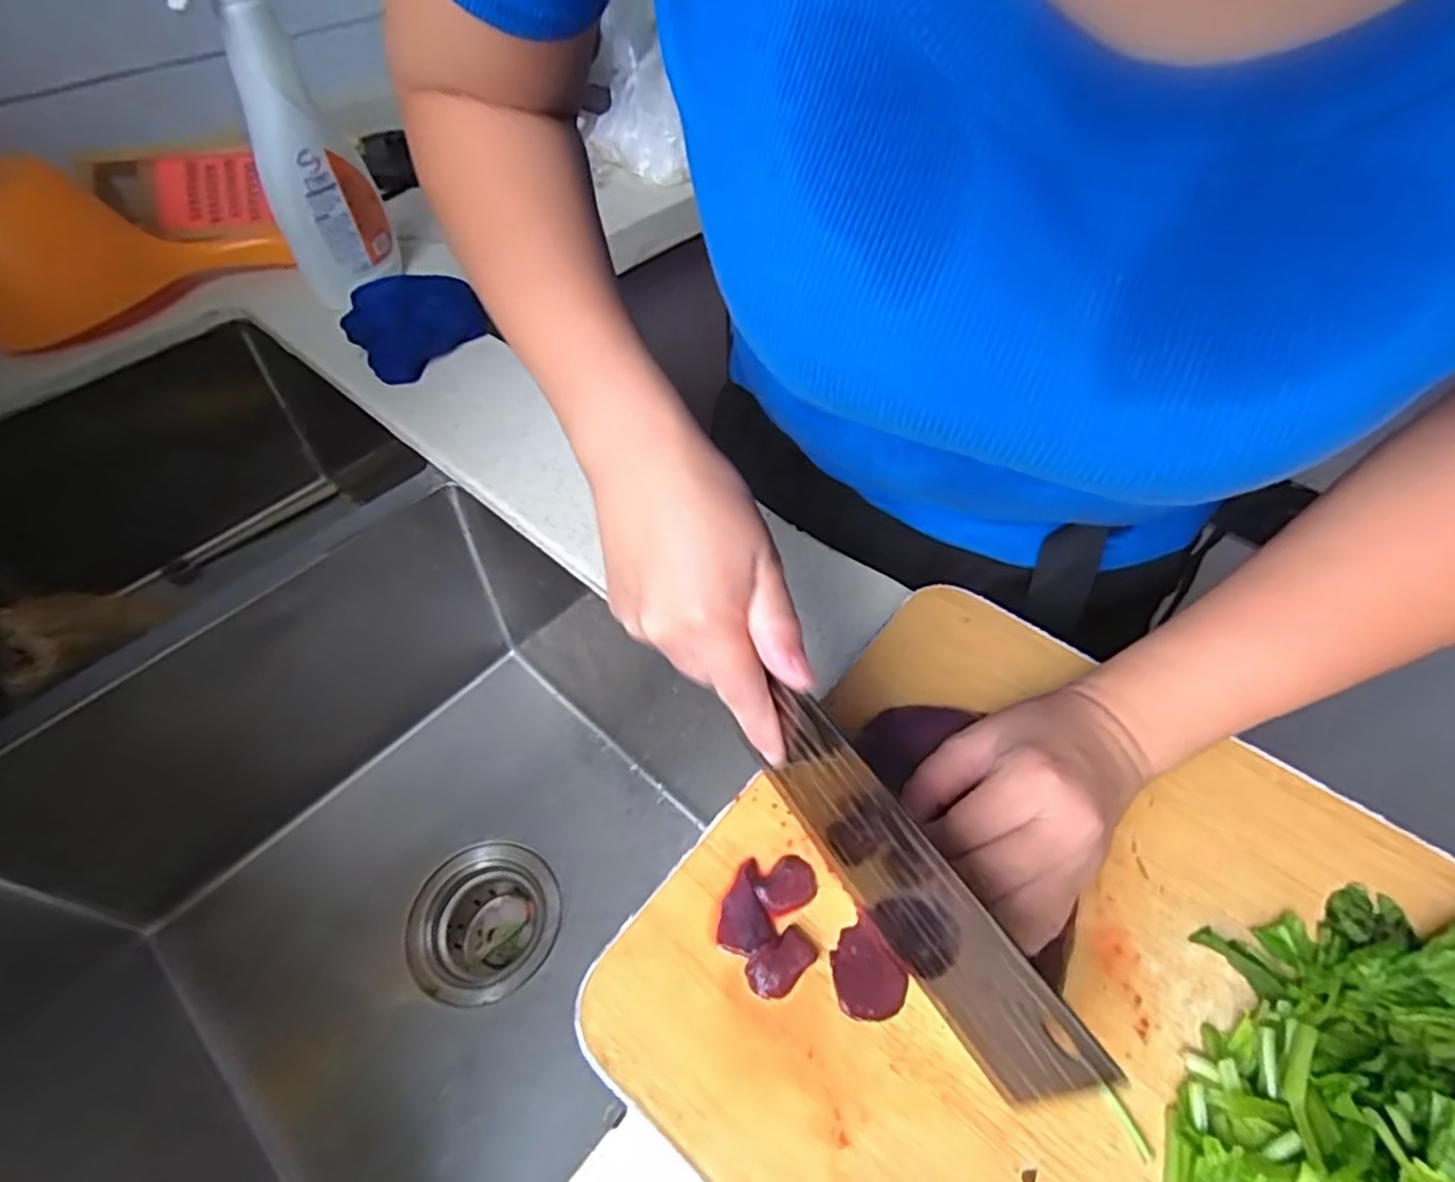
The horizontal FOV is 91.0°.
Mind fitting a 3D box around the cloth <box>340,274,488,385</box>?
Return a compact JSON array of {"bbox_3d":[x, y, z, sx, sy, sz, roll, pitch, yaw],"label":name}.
[{"bbox_3d":[-0.256,-0.220,0.575,0.065,0.059,0.098,30,57,22],"label":"cloth"}]

